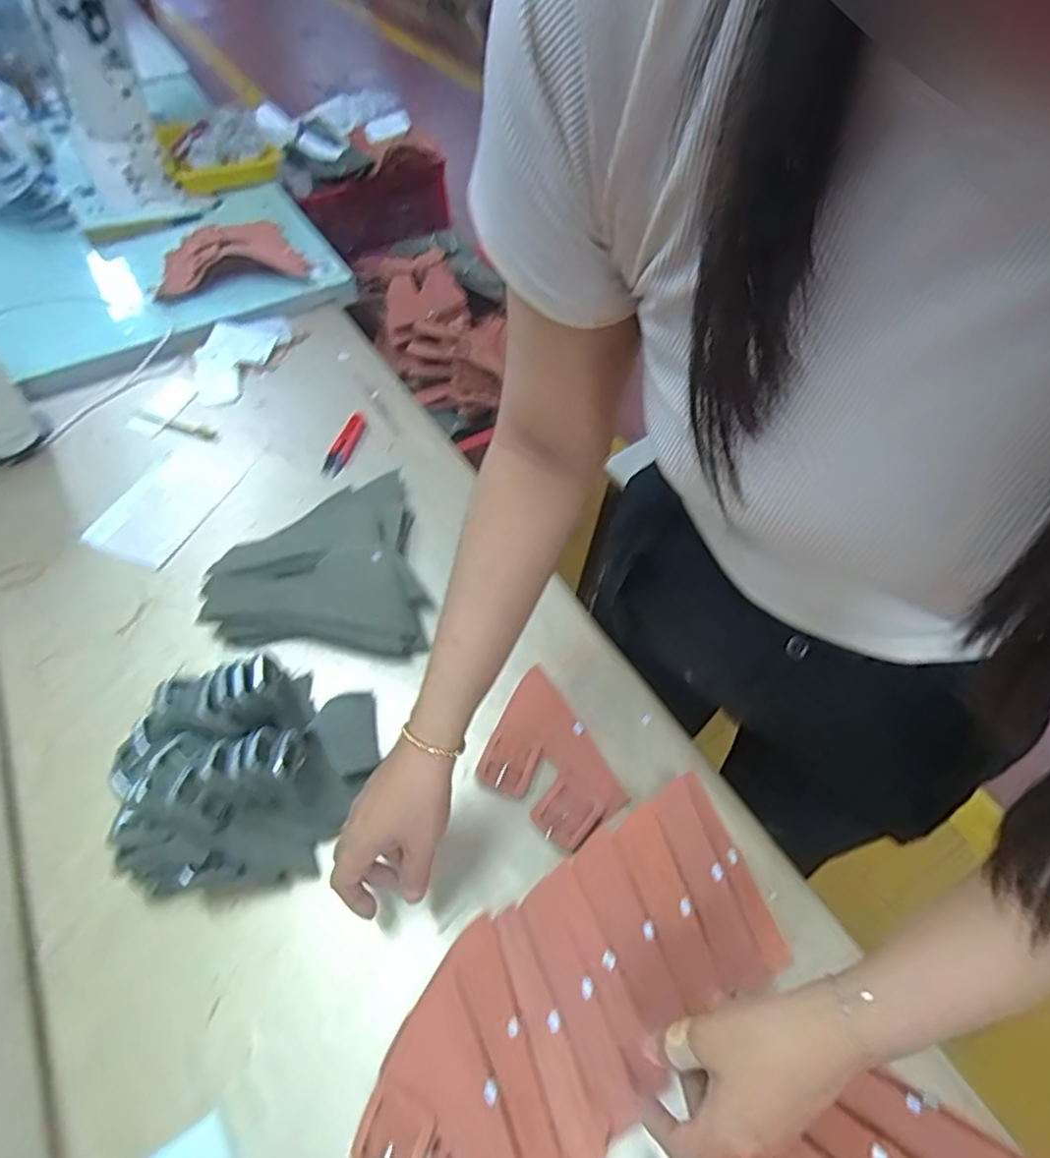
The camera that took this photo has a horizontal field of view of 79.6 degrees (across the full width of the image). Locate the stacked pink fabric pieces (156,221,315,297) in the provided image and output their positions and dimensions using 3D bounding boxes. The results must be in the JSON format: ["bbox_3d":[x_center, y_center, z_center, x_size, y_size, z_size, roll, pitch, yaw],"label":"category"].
[{"bbox_3d":[-0.467,-0.503,0.983,0.220,0.051,0.161,-23,58,-15],"label":"stacked pink fabric pieces"}]

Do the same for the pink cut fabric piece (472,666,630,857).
[{"bbox_3d":[0.016,0.155,0.544,0.096,0.005,0.140,-31,61,-20],"label":"pink cut fabric piece"}]

